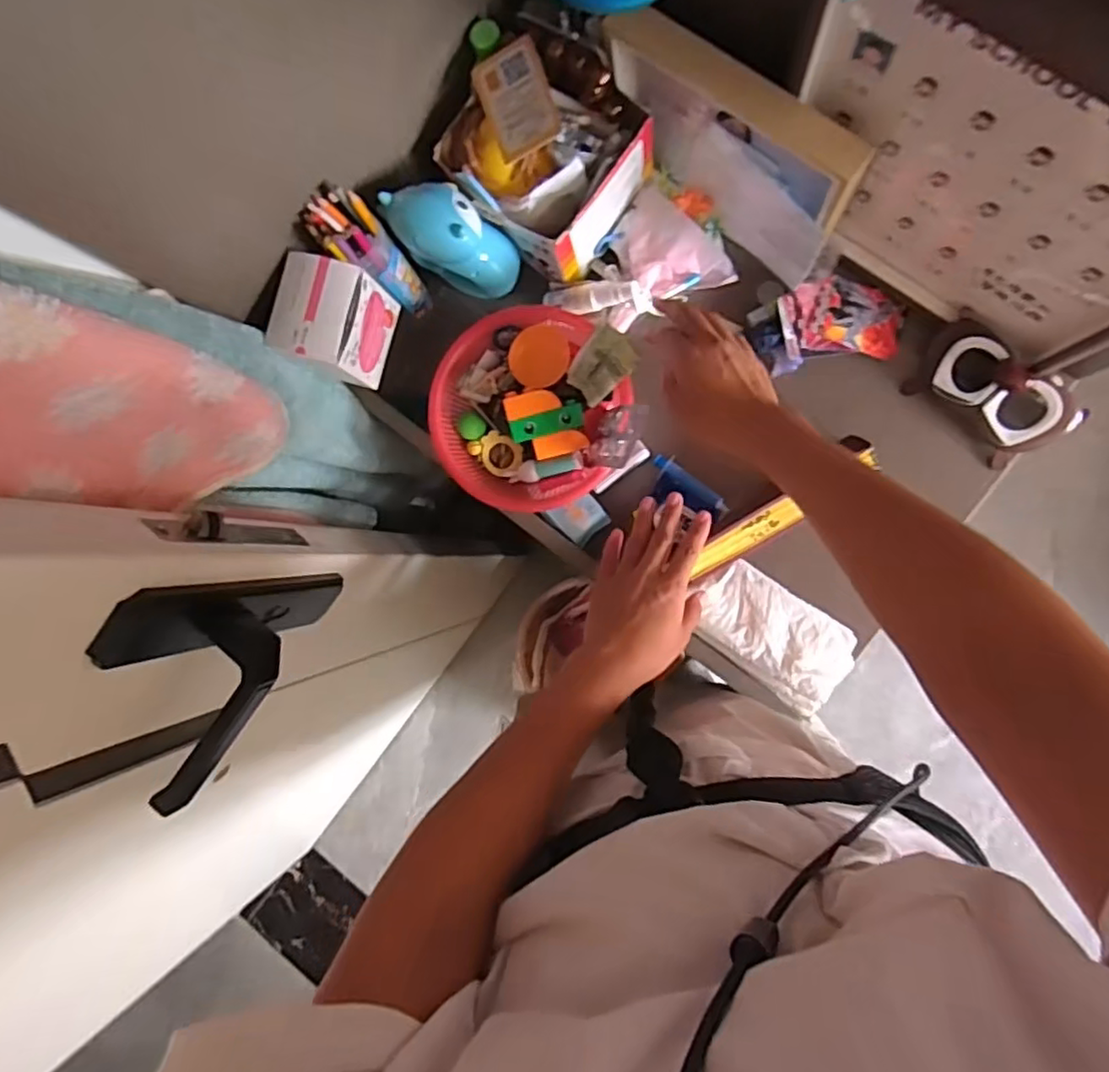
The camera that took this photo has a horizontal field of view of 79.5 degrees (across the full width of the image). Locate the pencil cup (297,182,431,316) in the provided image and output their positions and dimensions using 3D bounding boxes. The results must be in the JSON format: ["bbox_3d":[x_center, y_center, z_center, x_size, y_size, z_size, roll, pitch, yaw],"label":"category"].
[{"bbox_3d":[-0.155,-0.241,0.586,0.059,0.154,0.047,44,95,7],"label":"pencil cup"}]

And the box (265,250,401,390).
[{"bbox_3d":[-0.183,-0.175,0.556,0.068,0.079,0.083,16,91,9],"label":"box"}]

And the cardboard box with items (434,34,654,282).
[{"bbox_3d":[-0.007,-0.319,0.571,0.142,0.106,0.133,32,94,8],"label":"cardboard box with items"}]

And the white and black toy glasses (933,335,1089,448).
[{"bbox_3d":[0.389,-0.122,0.578,0.117,0.030,0.054,41,125,7],"label":"white and black toy glasses"}]

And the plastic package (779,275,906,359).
[{"bbox_3d":[0.260,-0.197,0.605,0.106,0.024,0.067,-1,88,9],"label":"plastic package"}]

